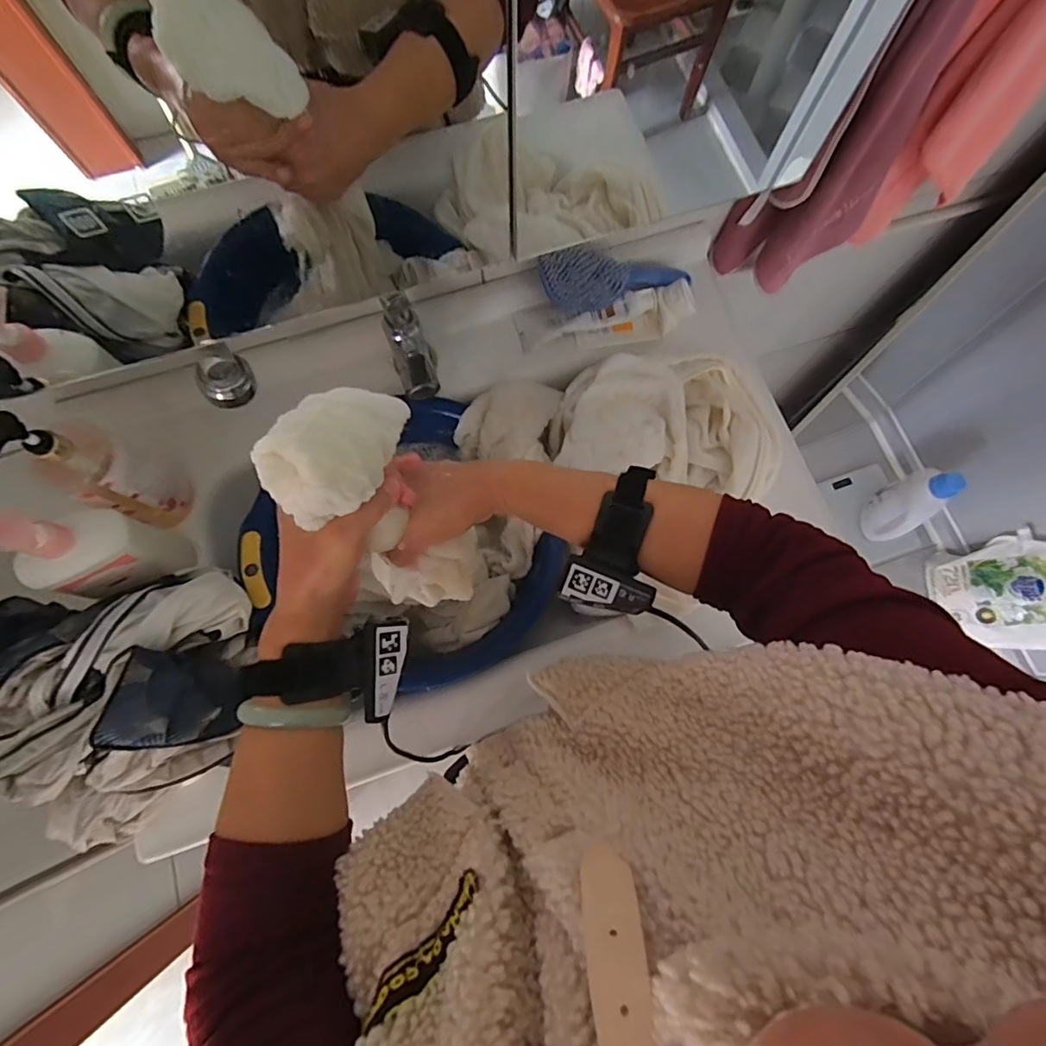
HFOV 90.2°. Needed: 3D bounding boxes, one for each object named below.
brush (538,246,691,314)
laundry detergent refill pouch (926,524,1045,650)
[{"bbox_3d":[0.114,-0.291,0.640,0.210,0.025,0.069,-3,109,-23],"label":"brush"},{"bbox_3d":[1.194,0.180,1.307,0.057,0.287,0.281,9,65,-25],"label":"laundry detergent refill pouch"}]

